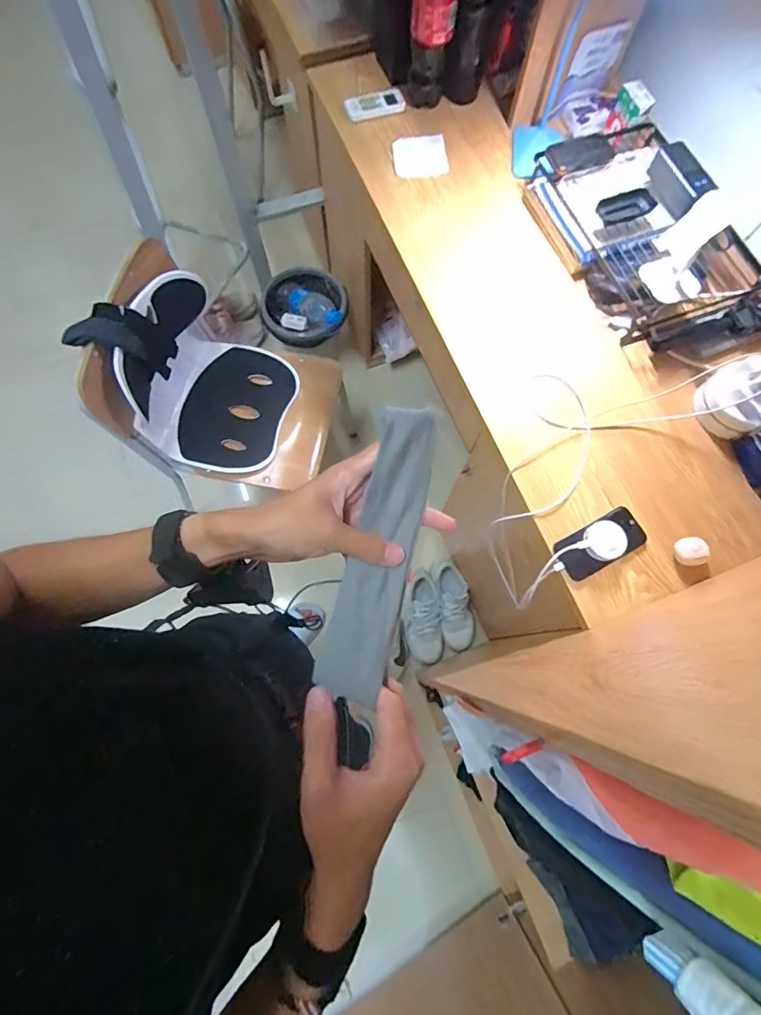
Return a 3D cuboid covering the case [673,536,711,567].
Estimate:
[{"bbox_3d":[0.499,0.071,0.762,0.055,0.020,0.047,-3,73,-2],"label":"case"}]

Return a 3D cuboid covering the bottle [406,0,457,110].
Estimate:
[{"bbox_3d":[0.096,-0.894,0.891,0.079,0.262,0.091,4,73,0],"label":"bottle"}]

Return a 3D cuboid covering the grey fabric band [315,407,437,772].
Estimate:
[{"bbox_3d":[-0.003,0.046,0.354,0.049,0.036,0.246,12,74,3],"label":"grey fabric band"}]

